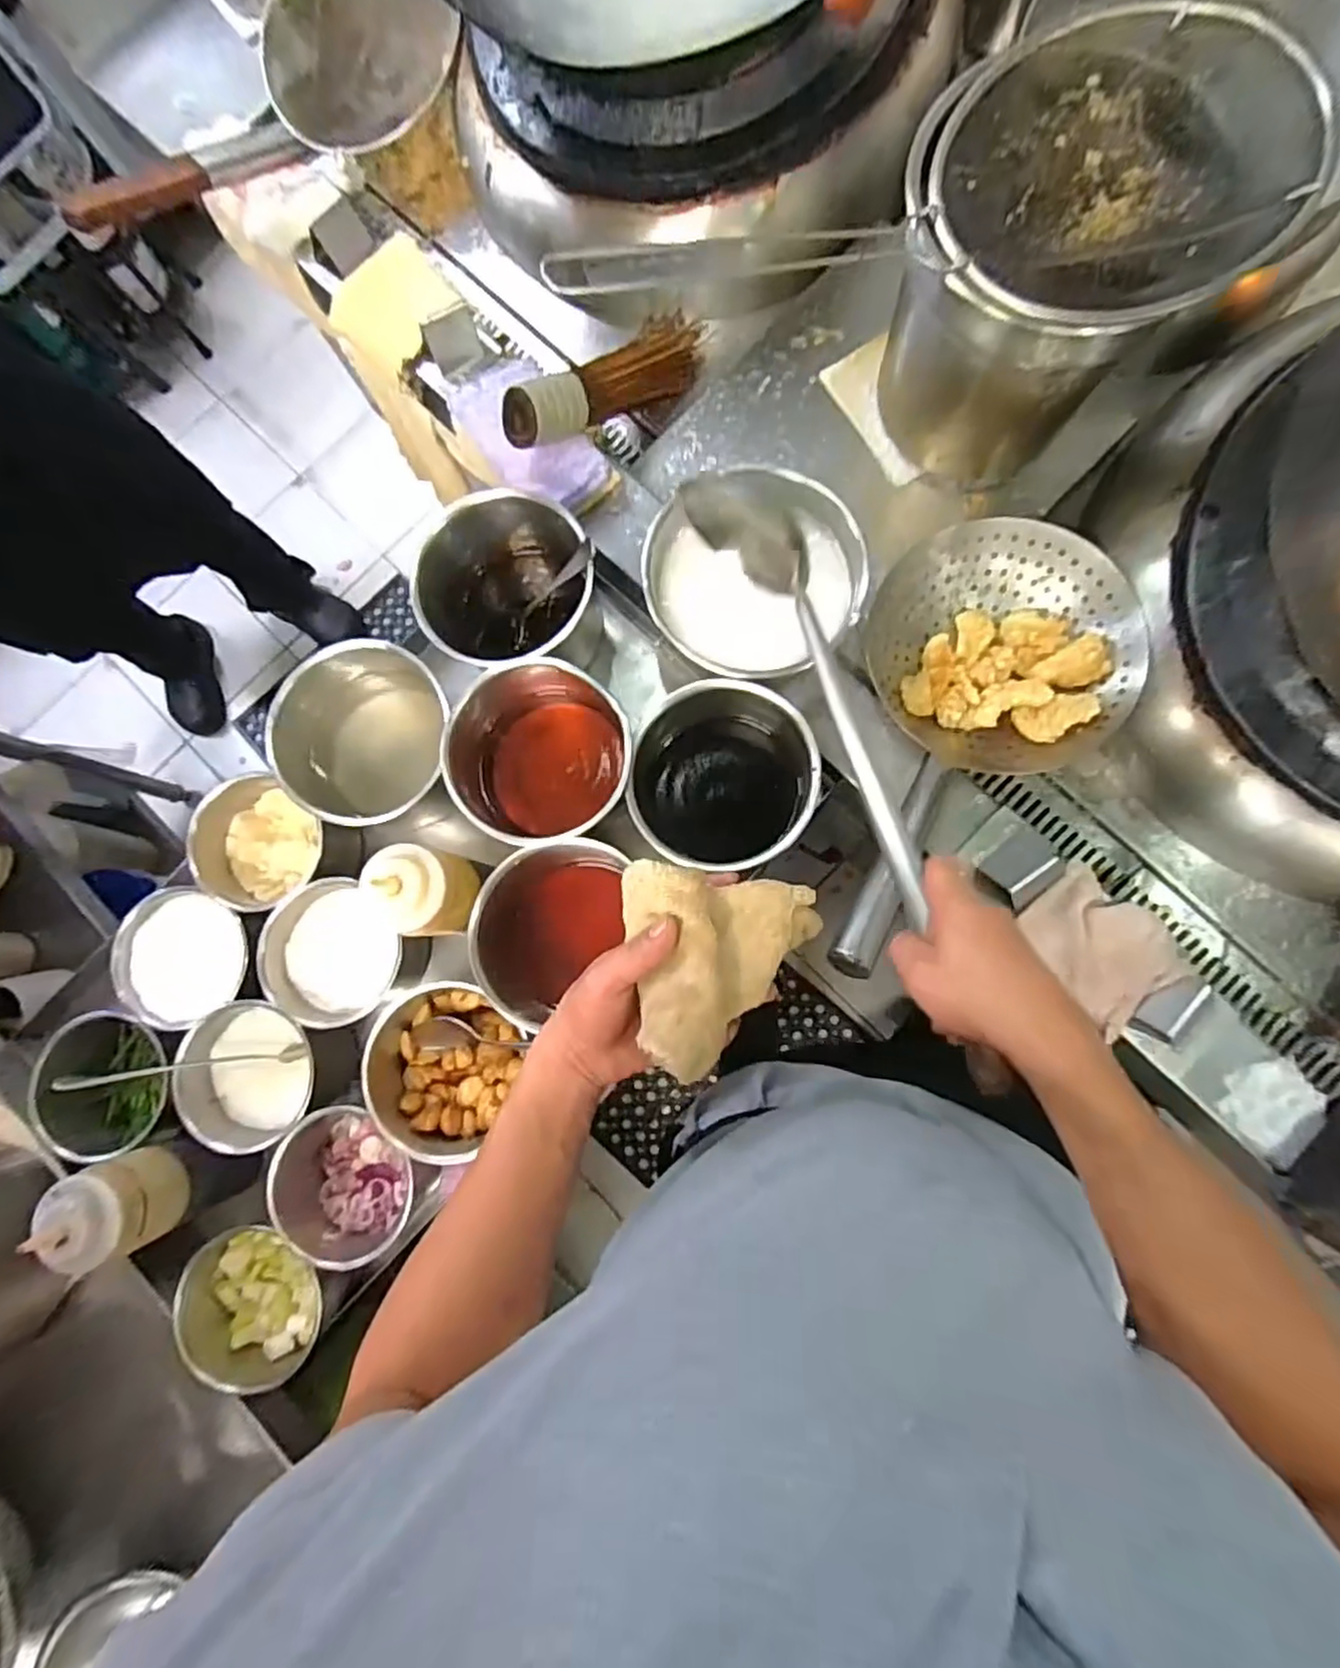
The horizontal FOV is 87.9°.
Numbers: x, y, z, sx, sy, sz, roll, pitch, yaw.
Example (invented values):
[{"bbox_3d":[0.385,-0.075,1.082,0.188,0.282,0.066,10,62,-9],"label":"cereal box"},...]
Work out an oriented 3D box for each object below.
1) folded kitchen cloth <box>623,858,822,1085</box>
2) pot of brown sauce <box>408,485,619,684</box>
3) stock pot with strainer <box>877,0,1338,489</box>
[{"bbox_3d":[0.041,0.081,0.442,0.125,0.032,0.127,0,66,-20],"label":"folded kitchen cloth"},{"bbox_3d":[-0.139,-0.207,0.645,0.149,0.141,0.142,0,81,3],"label":"pot of brown sauce"},{"bbox_3d":[0.302,-0.444,0.568,0.233,0.227,0.209,26,84,7],"label":"stock pot with strainer"}]

